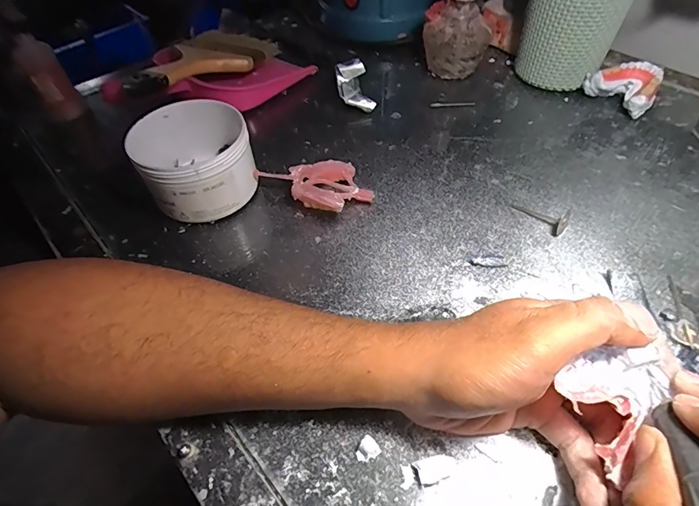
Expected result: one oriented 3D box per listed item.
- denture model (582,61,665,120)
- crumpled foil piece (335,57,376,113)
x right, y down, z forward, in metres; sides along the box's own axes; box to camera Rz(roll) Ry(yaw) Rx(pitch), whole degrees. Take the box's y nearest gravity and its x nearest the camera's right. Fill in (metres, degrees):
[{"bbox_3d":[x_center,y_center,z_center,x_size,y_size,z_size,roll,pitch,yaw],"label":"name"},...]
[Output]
[{"bbox_3d":[0.288,-0.172,0.423,0.054,0.034,0.065,-30,56,-19],"label":"denture model"},{"bbox_3d":[0.006,-0.180,0.440,0.033,0.027,0.063,-9,52,-4],"label":"crumpled foil piece"}]

